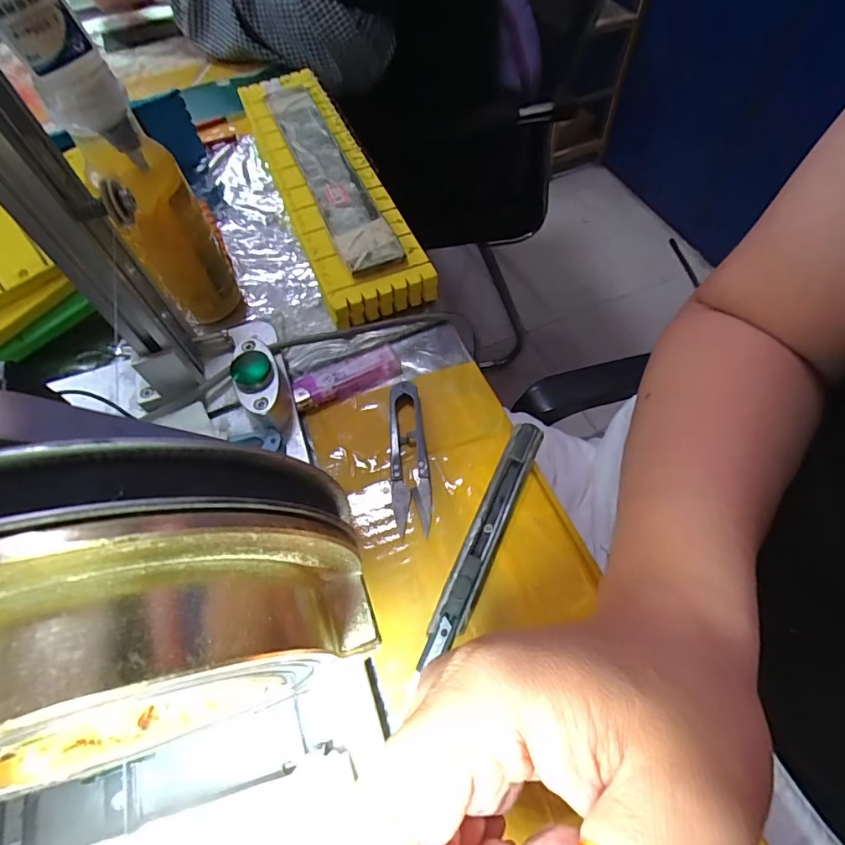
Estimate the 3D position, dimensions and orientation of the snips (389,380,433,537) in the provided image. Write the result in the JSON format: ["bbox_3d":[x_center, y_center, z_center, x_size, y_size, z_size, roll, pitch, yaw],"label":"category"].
[{"bbox_3d":[-0.009,0.019,0.298,0.023,0.006,0.103,-5,59,0],"label":"snips"}]

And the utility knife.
[{"bbox_3d":[0.036,0.061,0.266,0.016,0.013,0.141,21,63,15],"label":"utility knife"}]

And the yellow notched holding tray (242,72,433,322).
[{"bbox_3d":[-0.087,-0.215,0.420,0.081,0.034,0.329,-21,61,-9],"label":"yellow notched holding tray"}]

